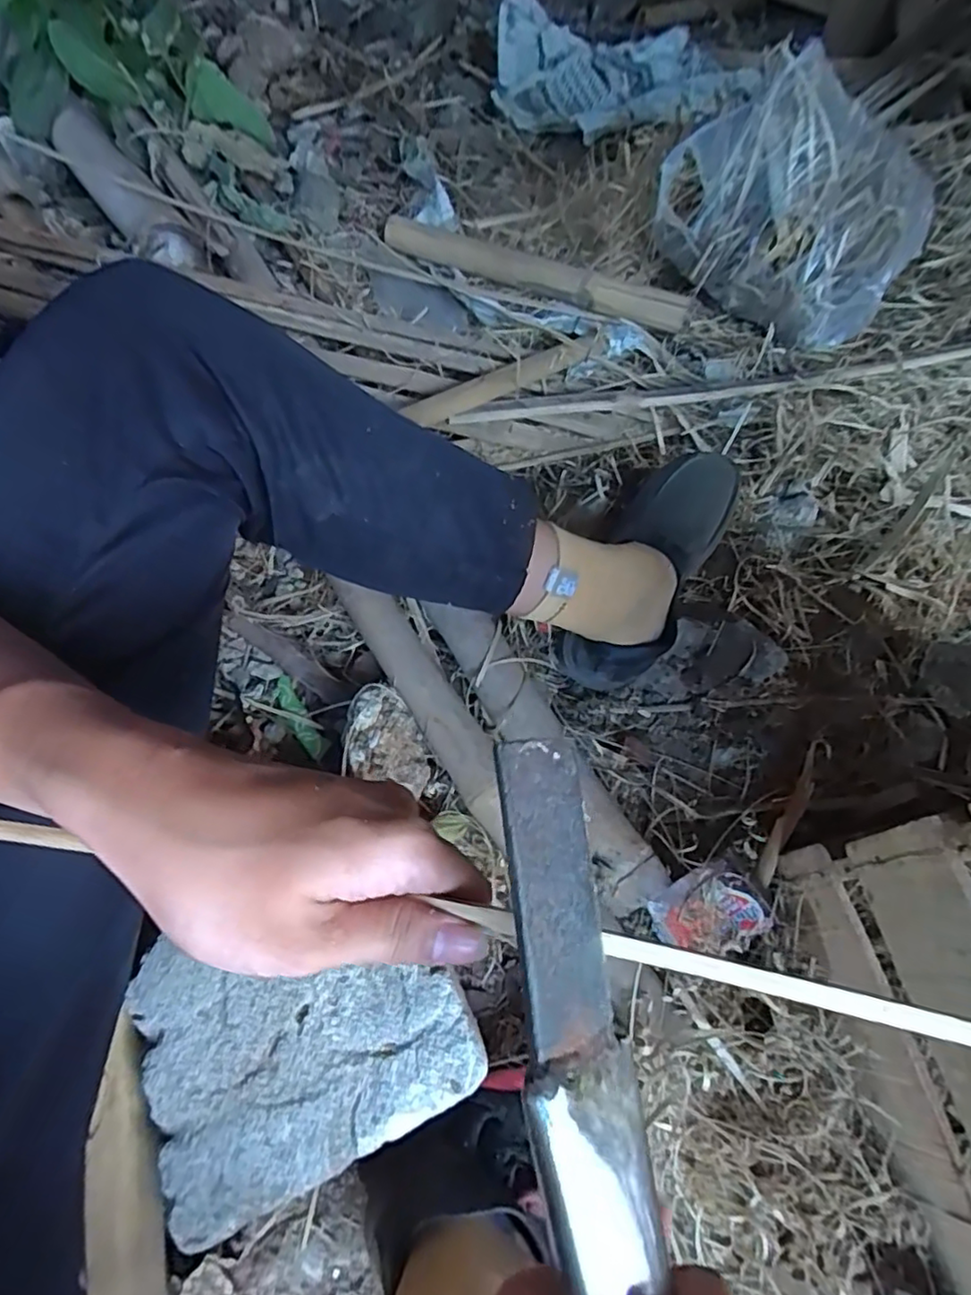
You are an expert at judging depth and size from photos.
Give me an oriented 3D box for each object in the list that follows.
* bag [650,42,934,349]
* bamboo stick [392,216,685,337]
[{"bbox_3d":[0.377,-0.548,0.743,0.304,0.205,0.191,38,67,16],"label":"bag"},{"bbox_3d":[0.058,-0.516,0.830,0.450,0.035,0.048,27,64,11],"label":"bamboo stick"}]

